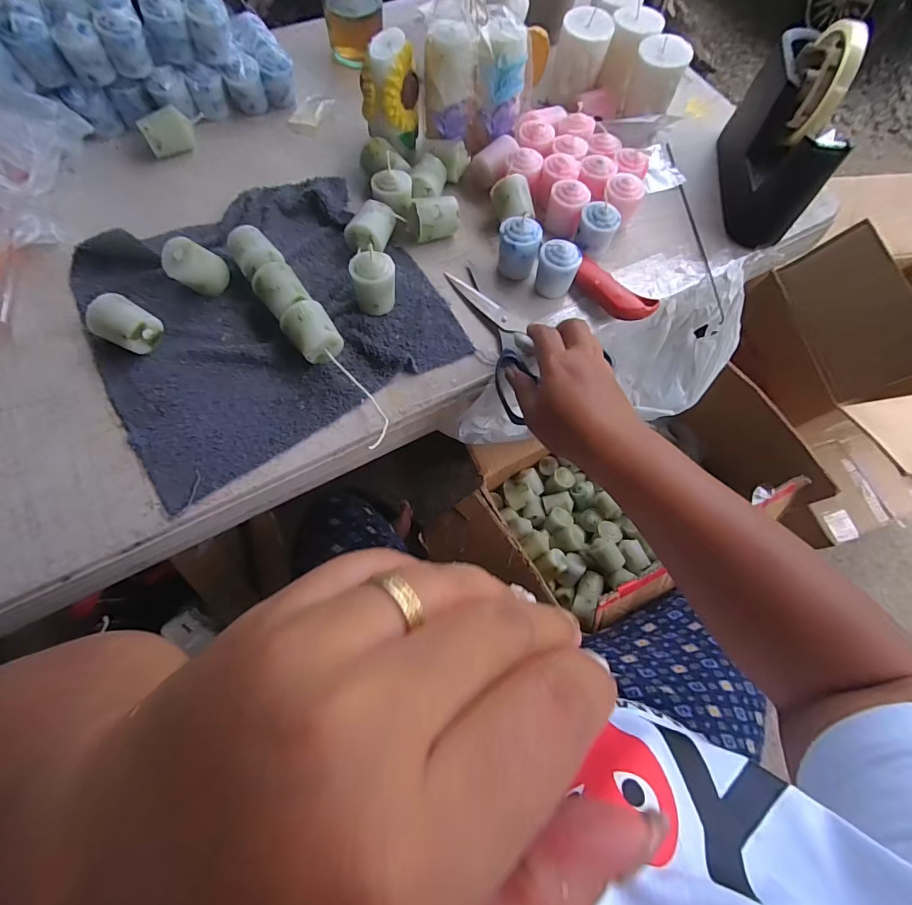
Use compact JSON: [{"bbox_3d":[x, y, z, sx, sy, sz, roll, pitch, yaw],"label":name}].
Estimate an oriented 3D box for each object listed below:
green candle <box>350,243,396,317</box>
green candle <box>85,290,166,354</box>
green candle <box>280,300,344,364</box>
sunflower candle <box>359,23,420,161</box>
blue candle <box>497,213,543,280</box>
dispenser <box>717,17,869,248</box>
[{"bbox_3d":[-0.071,-0.147,0.391,0.036,0.050,0.033,-3,68,-4],"label":"green candle"},{"bbox_3d":[-0.275,-0.105,0.371,0.041,0.039,0.036,25,69,7],"label":"green candle"},{"bbox_3d":[-0.121,-0.100,0.374,0.036,0.035,0.044,-36,74,-15],"label":"green candle"},{"bbox_3d":[-0.067,-0.365,0.461,0.054,0.094,0.049,1,68,-3],"label":"sunflower candle"},{"bbox_3d":[0.059,-0.192,0.420,0.038,0.048,0.031,5,68,-1],"label":"blue candle"},{"bbox_3d":[0.328,-0.320,0.443,0.054,0.133,0.178,10,68,1],"label":"dispenser"}]

